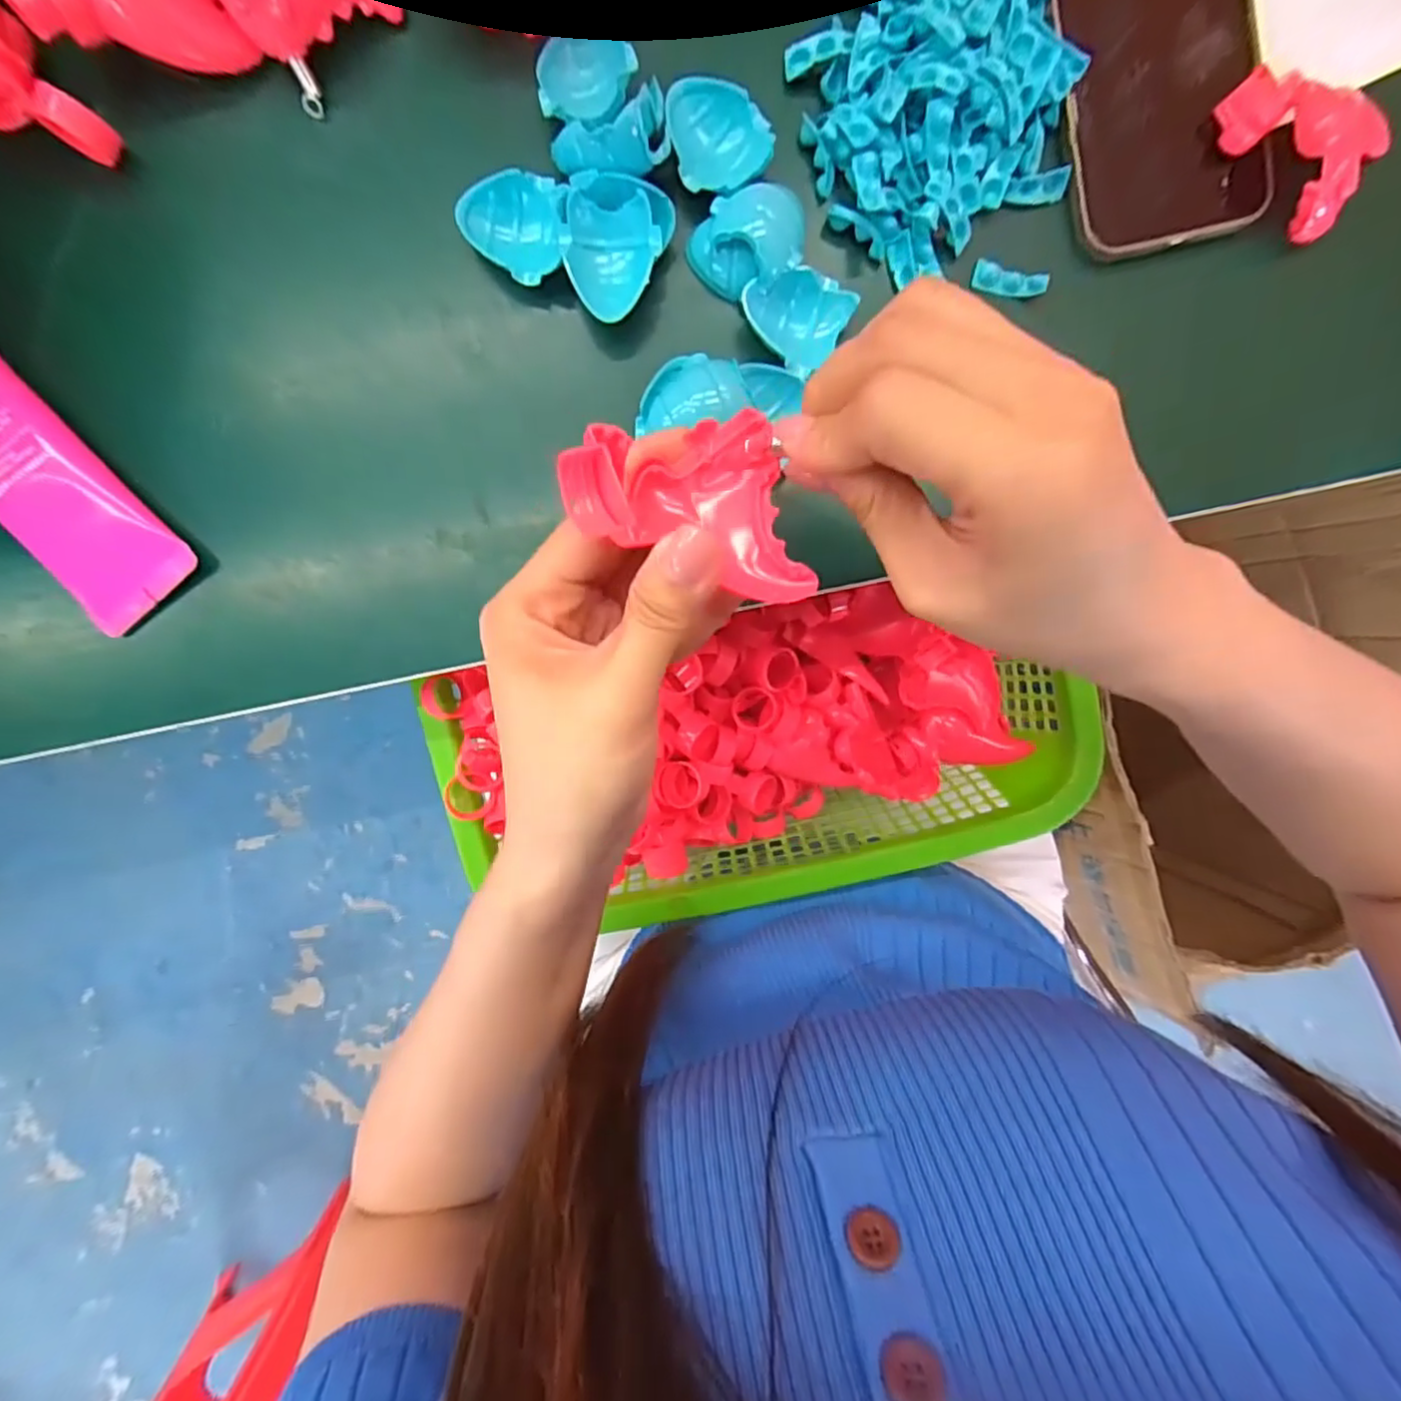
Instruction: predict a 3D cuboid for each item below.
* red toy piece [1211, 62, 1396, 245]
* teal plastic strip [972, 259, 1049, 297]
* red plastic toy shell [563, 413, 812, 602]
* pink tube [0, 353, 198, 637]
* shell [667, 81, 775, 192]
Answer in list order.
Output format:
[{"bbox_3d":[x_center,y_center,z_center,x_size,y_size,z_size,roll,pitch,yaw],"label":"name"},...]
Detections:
[{"bbox_3d":[0.234,-0.217,0.256,0.030,0.030,0.065,-43,95,3],"label":"red toy piece"},{"bbox_3d":[0.129,-0.176,0.274,0.029,0.004,0.010,17,126,6],"label":"teal plastic strip"},{"bbox_3d":[-0.002,-0.051,0.189,0.060,0.035,0.056,-17,96,0],"label":"red plastic toy shell"},{"bbox_3d":[-0.283,-0.105,0.255,0.045,0.025,0.170,-43,96,3],"label":"pink tube"},{"bbox_3d":[0.008,-0.223,0.260,0.038,0.012,0.042,-12,96,0],"label":"shell"}]

